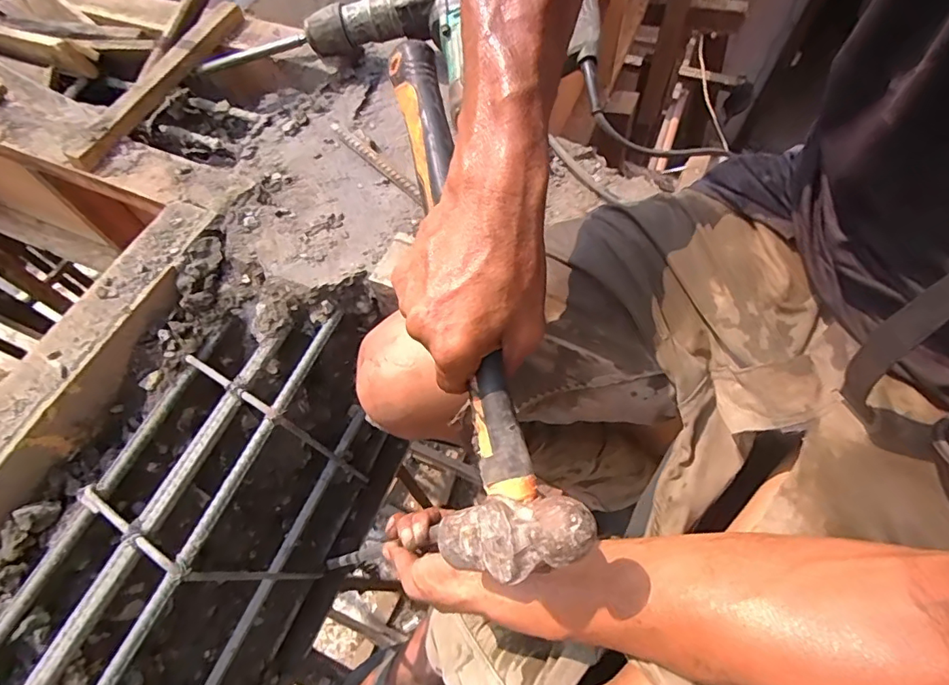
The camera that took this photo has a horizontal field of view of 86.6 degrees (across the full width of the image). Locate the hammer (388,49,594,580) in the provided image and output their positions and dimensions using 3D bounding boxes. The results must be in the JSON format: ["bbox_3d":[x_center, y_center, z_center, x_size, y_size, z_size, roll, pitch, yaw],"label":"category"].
[{"bbox_3d":[0.008,-0.045,0.322,0.050,0.105,0.349,2,74,-41],"label":"hammer"}]

